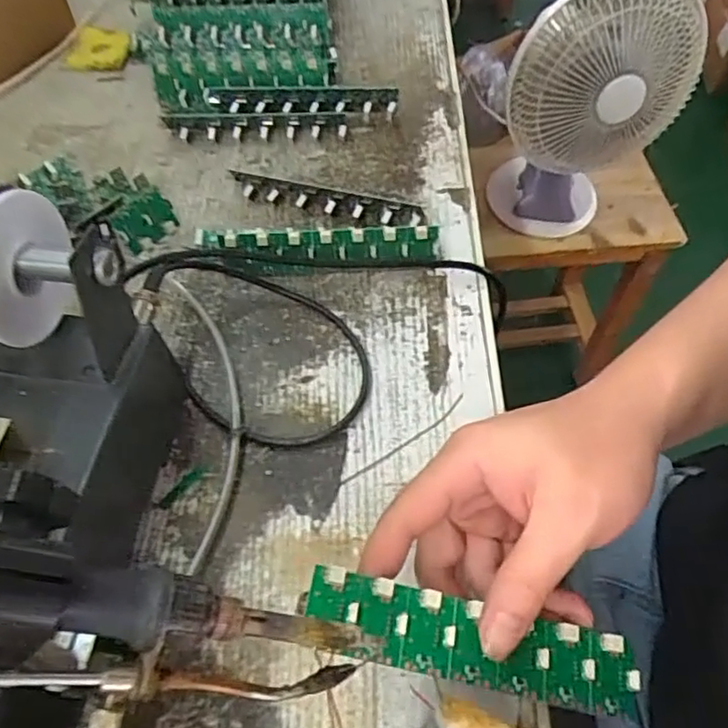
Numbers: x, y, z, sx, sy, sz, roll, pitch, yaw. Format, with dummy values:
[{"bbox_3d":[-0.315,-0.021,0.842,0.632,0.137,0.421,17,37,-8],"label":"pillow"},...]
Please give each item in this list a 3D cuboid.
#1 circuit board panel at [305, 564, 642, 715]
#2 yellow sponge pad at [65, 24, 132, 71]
[{"bbox_3d":[0.044,0.110,0.249,0.135,0.005,0.031,17,57,-4],"label":"circuit board panel"},{"bbox_3d":[-0.230,-0.276,0.551,0.052,0.006,0.048,5,73,-2],"label":"yellow sponge pad"}]

